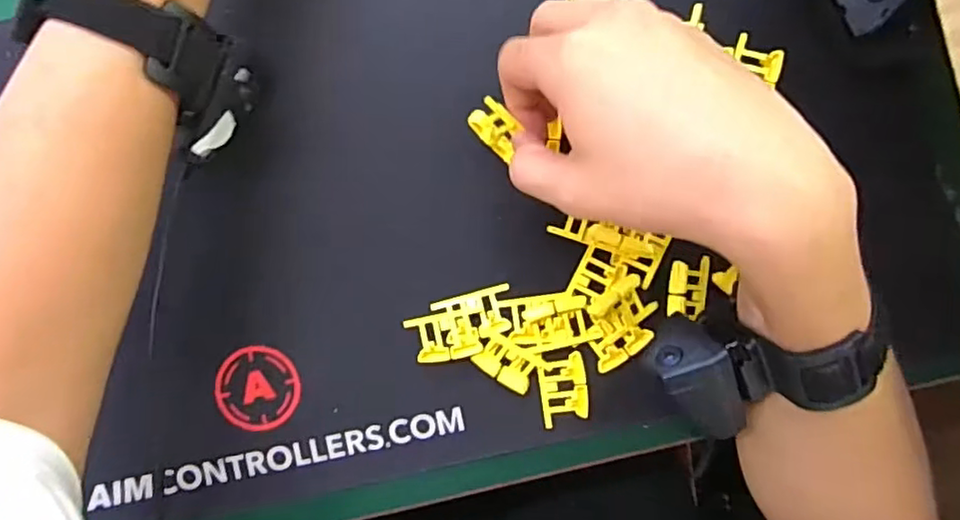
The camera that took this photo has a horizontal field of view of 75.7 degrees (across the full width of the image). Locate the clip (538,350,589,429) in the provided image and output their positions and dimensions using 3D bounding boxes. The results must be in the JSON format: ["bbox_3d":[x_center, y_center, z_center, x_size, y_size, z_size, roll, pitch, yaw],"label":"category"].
[{"bbox_3d":[0.047,0.072,0.345,0.025,0.006,0.038,-8,88,-1],"label":"clip"}]

